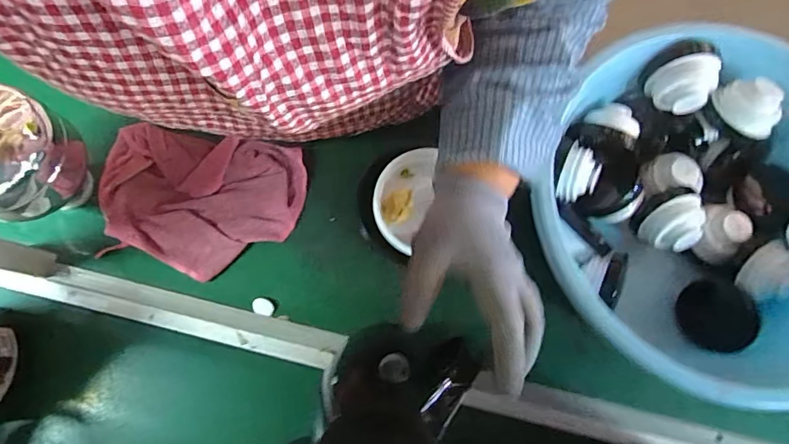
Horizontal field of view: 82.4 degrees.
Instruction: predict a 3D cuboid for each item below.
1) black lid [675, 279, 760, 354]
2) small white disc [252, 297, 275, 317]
[{"bbox_3d":[0.362,0.106,0.511,0.015,0.073,0.079,11,56,-33],"label":"black lid"},{"bbox_3d":[-0.150,0.097,0.515,0.025,0.006,0.019,28,77,5],"label":"small white disc"}]

